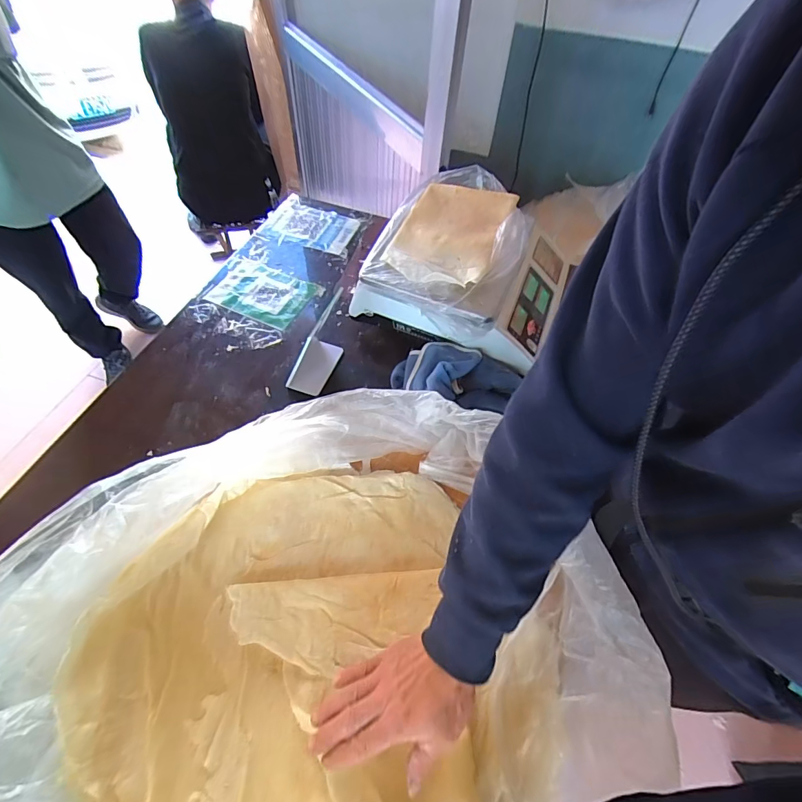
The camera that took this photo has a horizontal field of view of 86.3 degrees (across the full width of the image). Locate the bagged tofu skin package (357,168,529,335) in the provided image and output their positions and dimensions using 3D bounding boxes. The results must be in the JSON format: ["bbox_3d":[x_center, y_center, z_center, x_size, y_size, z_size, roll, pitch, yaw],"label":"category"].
[{"bbox_3d":[0.091,-0.274,0.744,0.228,0.076,0.359,20,56,10],"label":"bagged tofu skin package"}]

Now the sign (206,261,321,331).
[{"bbox_3d":[-0.267,-0.208,0.828,0.188,0.007,0.130,19,62,6],"label":"sign"}]

